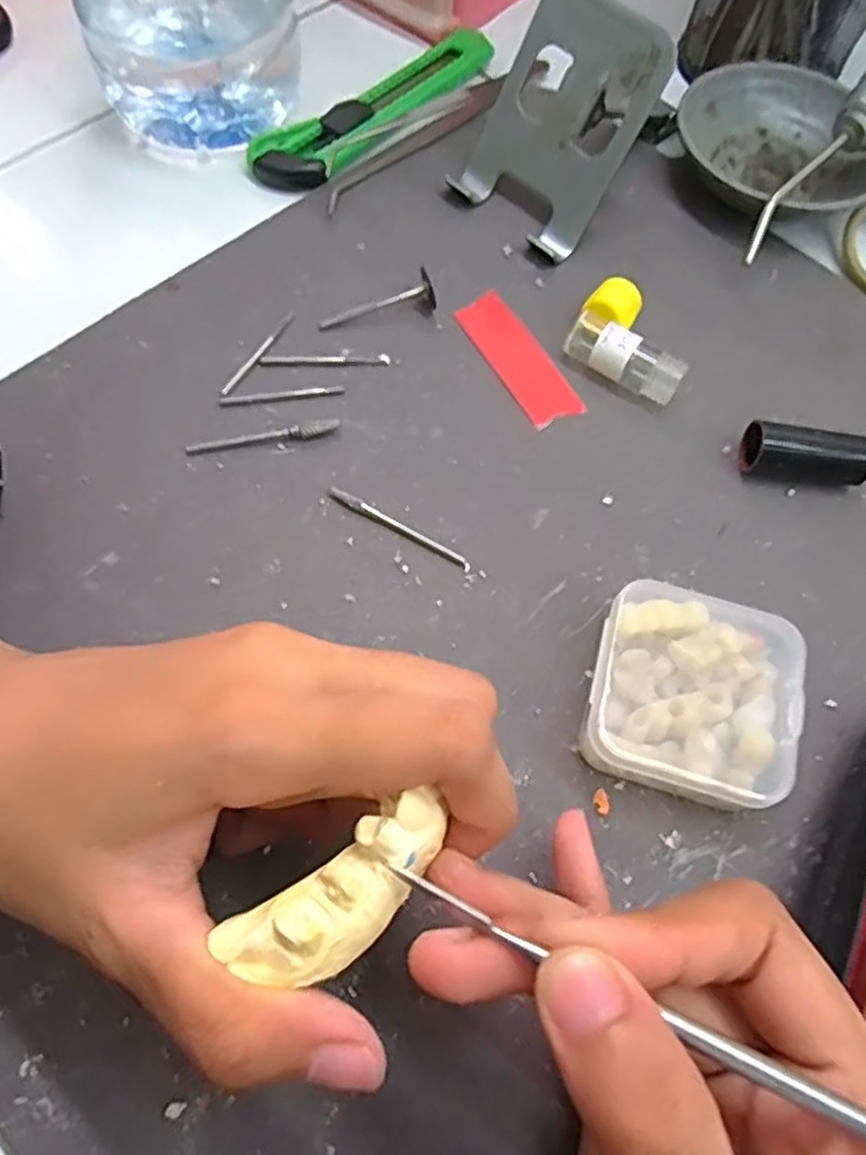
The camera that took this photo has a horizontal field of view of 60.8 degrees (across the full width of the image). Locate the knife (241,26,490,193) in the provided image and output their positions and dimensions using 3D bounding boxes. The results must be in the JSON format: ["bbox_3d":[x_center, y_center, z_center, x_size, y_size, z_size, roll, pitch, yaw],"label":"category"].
[{"bbox_3d":[-0.020,-0.210,0.325,0.031,0.008,0.138,42,70,15],"label":"knife"}]

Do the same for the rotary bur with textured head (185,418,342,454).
[{"bbox_3d":[-0.057,-0.048,0.249,0.050,0.004,0.004,-10,66,-8],"label":"rotary bur with textured head"}]

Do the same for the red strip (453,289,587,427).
[{"bbox_3d":[0.031,-0.082,0.271,0.022,0.004,0.059,-27,69,-15],"label":"red strip"}]

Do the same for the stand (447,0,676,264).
[{"bbox_3d":[0.047,-0.172,0.279,0.060,0.067,0.044,40,69,15],"label":"stand"}]

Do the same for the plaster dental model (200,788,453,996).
[{"bbox_3d":[-0.016,0.061,0.140,0.046,0.011,0.018,-34,71,-16],"label":"plaster dental model"}]

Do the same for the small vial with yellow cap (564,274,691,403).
[{"bbox_3d":[0.073,-0.085,0.270,0.043,0.017,0.033,30,67,11],"label":"small vial with yellow cap"}]

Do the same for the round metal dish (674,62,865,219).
[{"bbox_3d":[0.150,-0.181,0.314,0.077,0.027,0.083,1,65,-3],"label":"round metal dish"}]

